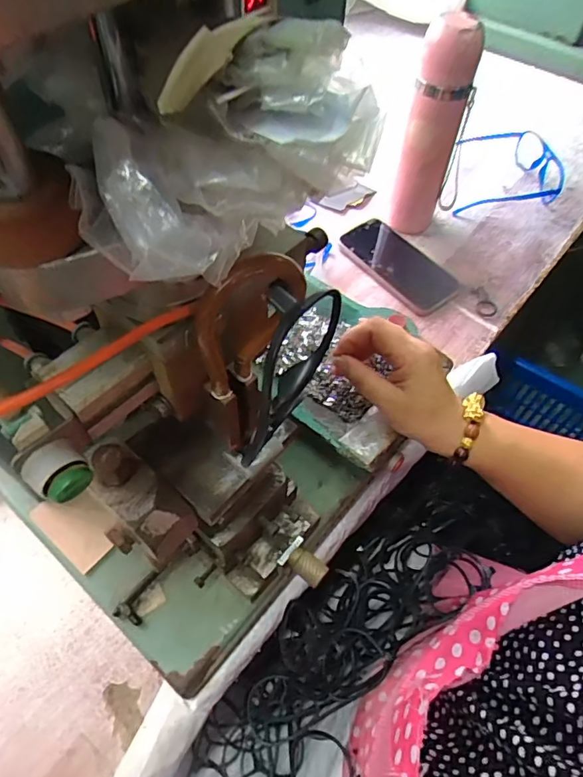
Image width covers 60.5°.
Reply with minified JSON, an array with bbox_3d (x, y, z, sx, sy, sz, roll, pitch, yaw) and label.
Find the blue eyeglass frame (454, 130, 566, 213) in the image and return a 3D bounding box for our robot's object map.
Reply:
[{"bbox_3d":[0.316,-0.325,0.740,0.160,0.045,0.151,2,57,0],"label":"blue eyeglass frame"}]

